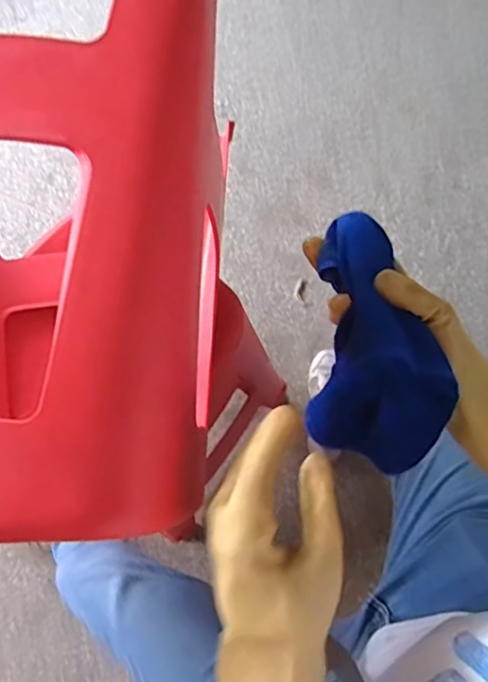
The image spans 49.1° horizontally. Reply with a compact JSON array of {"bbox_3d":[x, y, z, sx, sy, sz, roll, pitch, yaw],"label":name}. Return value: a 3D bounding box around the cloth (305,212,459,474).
[{"bbox_3d":[0.102,0.015,0.481,0.092,0.168,0.202,-17,73,-4],"label":"cloth"}]

